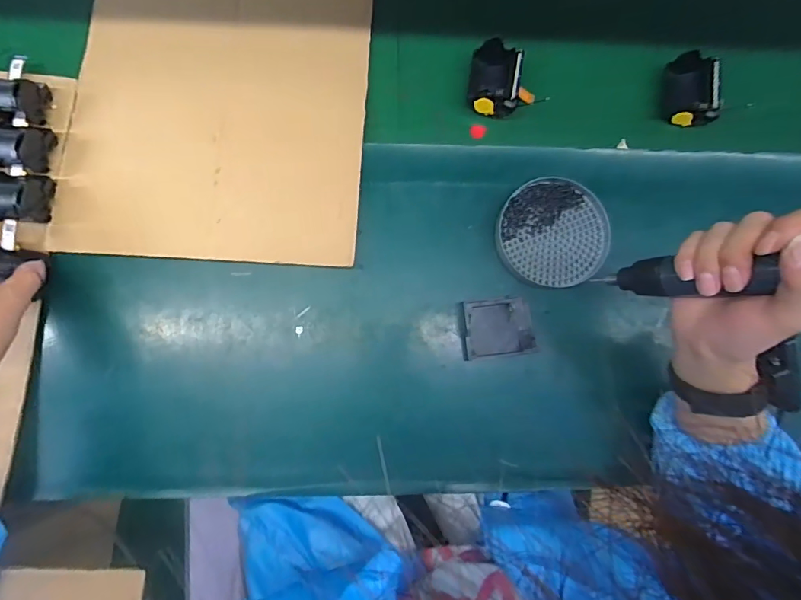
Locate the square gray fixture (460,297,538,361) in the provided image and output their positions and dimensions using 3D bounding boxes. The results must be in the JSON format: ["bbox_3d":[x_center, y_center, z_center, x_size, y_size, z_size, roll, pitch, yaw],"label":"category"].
[{"bbox_3d":[0.098,0.028,0.441,0.072,0.017,0.058,-6,82,-6],"label":"square gray fixture"}]

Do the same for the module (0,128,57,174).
[{"bbox_3d":[-0.381,-0.150,0.422,0.068,0.042,0.045,6,87,-3],"label":"module"}]

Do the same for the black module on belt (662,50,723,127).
[{"bbox_3d":[0.325,-0.238,0.493,0.051,0.044,0.079,11,86,-2],"label":"black module on belt"}]

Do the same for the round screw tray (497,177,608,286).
[{"bbox_3d":[0.157,-0.071,0.456,0.113,0.025,0.111,3,81,-4],"label":"round screw tray"}]

